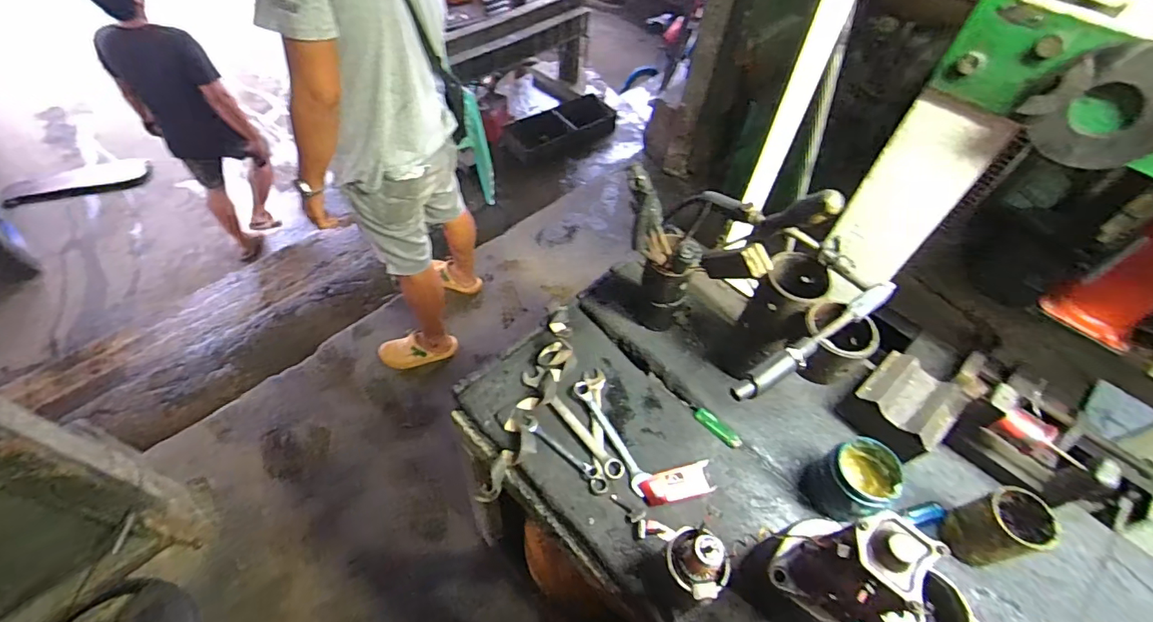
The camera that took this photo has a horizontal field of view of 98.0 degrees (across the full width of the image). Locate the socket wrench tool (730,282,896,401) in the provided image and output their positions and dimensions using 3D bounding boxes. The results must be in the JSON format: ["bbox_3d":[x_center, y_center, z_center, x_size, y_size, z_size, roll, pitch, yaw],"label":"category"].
[{"bbox_3d":[0.303,0.032,0.620,0.285,0.034,0.029,-27,60,-21],"label":"socket wrench tool"}]

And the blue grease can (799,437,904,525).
[{"bbox_3d":[0.387,0.237,0.706,0.087,0.107,0.080,2,54,-2],"label":"blue grease can"}]

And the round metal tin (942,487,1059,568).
[{"bbox_3d":[0.552,0.287,0.665,0.070,0.117,0.070,2,54,-2],"label":"round metal tin"}]

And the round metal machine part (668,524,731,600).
[{"bbox_3d":[0.143,0.283,0.572,0.071,0.055,0.075,-24,59,-19],"label":"round metal machine part"}]

